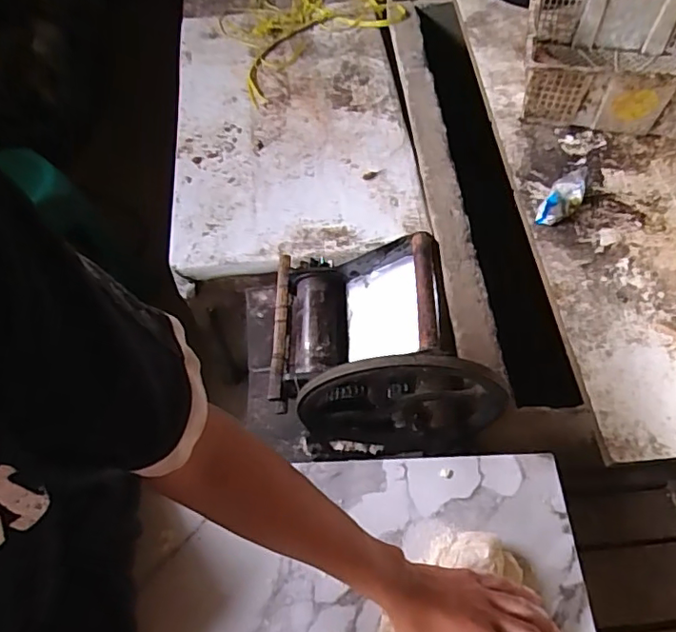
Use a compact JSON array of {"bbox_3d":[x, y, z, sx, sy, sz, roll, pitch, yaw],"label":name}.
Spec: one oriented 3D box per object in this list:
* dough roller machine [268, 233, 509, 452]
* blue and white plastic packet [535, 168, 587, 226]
[{"bbox_3d":[0.056,0.028,0.741,0.283,0.249,0.228,-2,56,4],"label":"dough roller machine"},{"bbox_3d":[0.435,-0.231,1.076,0.055,0.029,0.130,38,83,26],"label":"blue and white plastic packet"}]

